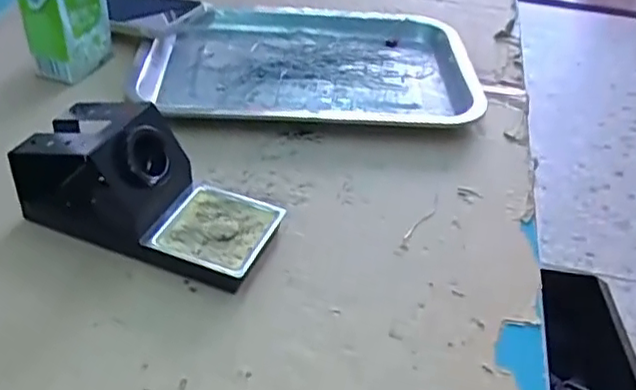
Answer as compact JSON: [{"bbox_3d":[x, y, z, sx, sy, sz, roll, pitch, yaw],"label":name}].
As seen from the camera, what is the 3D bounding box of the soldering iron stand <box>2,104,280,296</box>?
[{"bbox_3d":[-0.108,-0.006,0.422,0.162,0.073,0.075,16,40,13],"label":"soldering iron stand"}]

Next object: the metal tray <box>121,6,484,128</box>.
[{"bbox_3d":[-0.007,-0.125,0.612,0.298,0.027,0.213,4,39,-2],"label":"metal tray"}]

